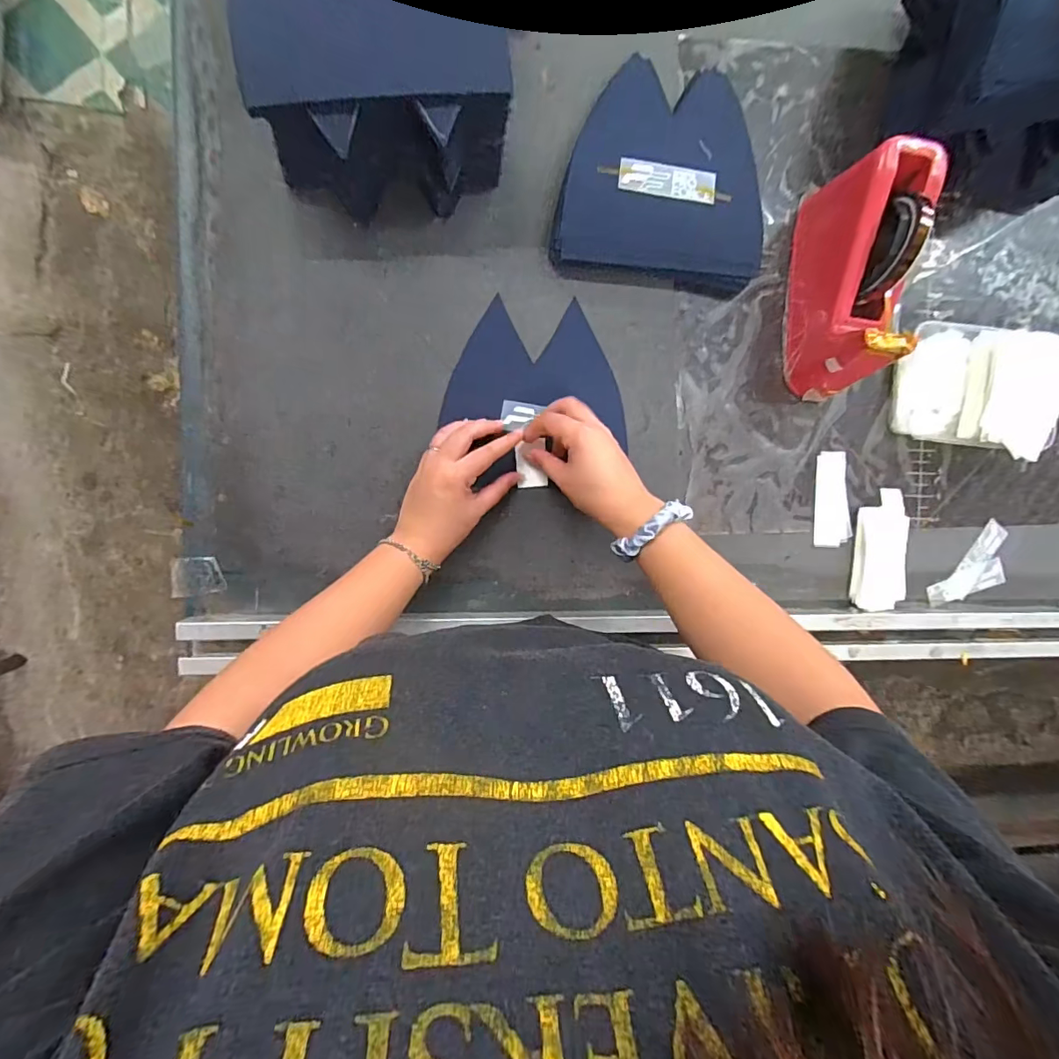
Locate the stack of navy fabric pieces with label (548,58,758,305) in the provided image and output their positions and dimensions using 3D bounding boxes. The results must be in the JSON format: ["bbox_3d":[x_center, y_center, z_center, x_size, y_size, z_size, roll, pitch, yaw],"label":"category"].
[{"bbox_3d":[0.133,-0.352,0.489,0.201,0.032,0.205,4,93,-5],"label":"stack of navy fabric pieces with label"}]

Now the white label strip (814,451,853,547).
[{"bbox_3d":[0.328,-0.033,0.535,0.038,0.004,0.101,-4,93,-4],"label":"white label strip"}]

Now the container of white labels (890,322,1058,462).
[{"bbox_3d":[0.475,-0.147,0.521,0.168,0.056,0.126,12,92,-5],"label":"container of white labels"}]

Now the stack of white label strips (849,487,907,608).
[{"bbox_3d":[0.384,0.022,0.540,0.058,0.018,0.128,2,93,-5],"label":"stack of white label strips"}]

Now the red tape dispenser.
[{"bbox_3d":[0.307,-0.239,0.471,0.065,0.117,0.200,8,92,-5],"label":"red tape dispenser"}]

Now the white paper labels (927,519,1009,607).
[{"bbox_3d":[0.505,0.050,0.560,0.056,0.011,0.113,40,89,-5],"label":"white paper labels"}]

